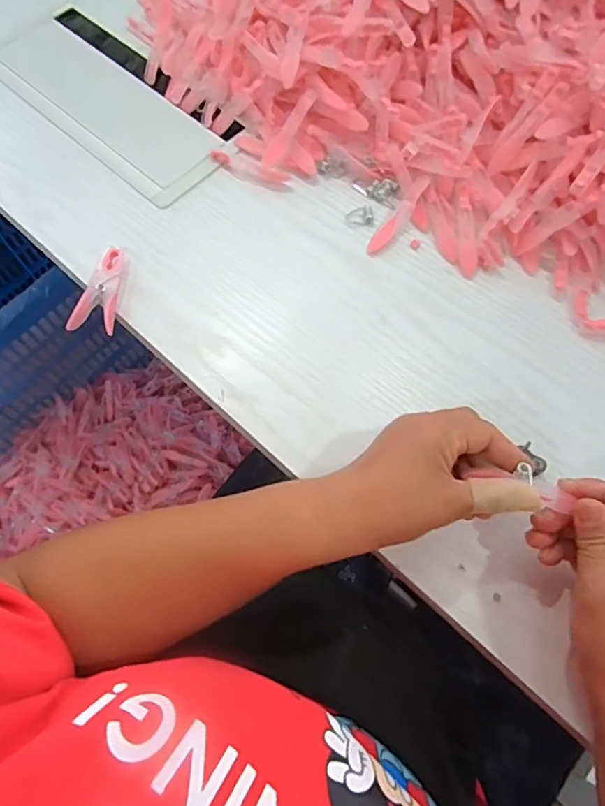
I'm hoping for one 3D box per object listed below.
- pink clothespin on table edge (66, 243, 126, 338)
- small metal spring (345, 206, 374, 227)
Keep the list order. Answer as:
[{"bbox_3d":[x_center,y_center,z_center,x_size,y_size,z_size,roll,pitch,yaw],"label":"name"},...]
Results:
[{"bbox_3d":[-0.161,-0.092,0.420,0.033,0.017,0.077,5,70,3],"label":"pink clothespin on table edge"},{"bbox_3d":[0.049,-0.161,0.450,0.024,0.004,0.019,6,70,3],"label":"small metal spring"}]

